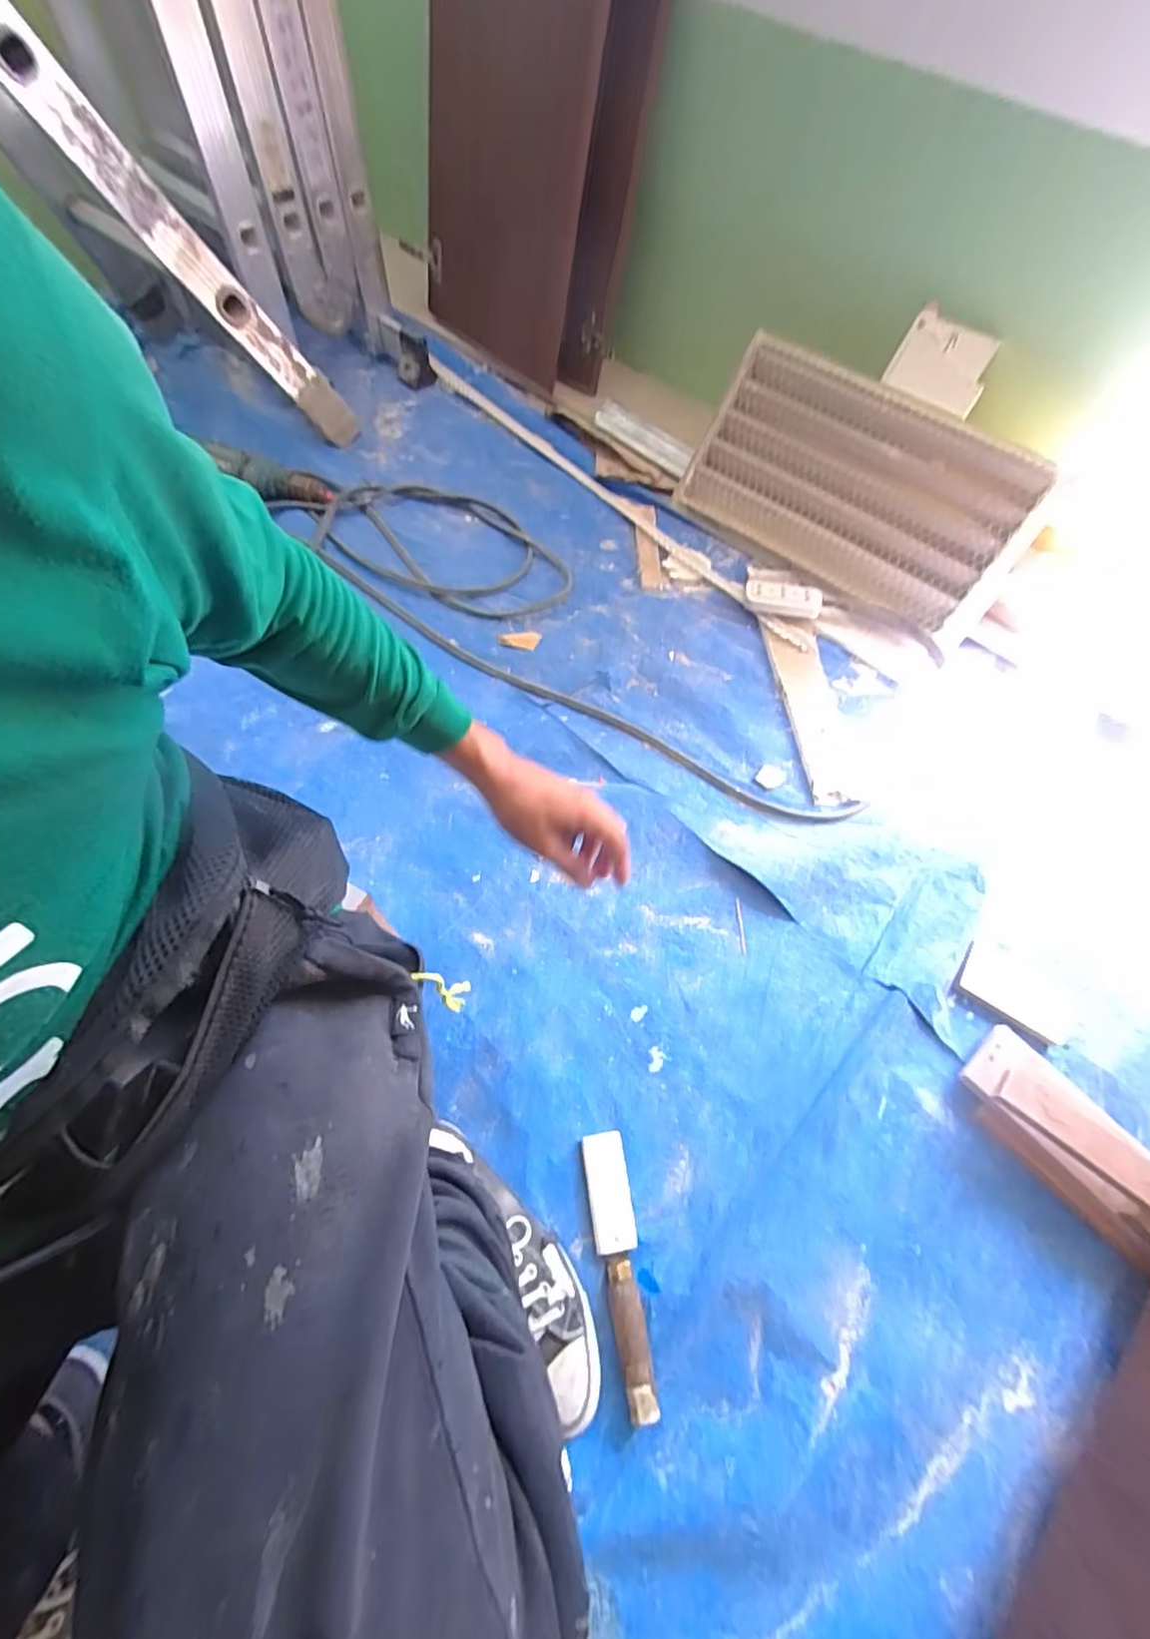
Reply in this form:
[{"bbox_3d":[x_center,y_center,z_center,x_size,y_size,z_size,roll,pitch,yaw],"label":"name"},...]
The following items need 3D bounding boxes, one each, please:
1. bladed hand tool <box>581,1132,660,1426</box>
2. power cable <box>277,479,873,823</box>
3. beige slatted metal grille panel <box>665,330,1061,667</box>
[{"bbox_3d":[0.044,0.437,0.591,0.046,0.035,0.216,-7,66,-6],"label":"bladed hand tool"},{"bbox_3d":[-0.013,-0.302,0.962,1.018,0.031,0.302,37,69,13],"label":"power cable"},{"bbox_3d":[0.432,-0.508,0.949,0.512,0.276,0.058,37,31,14],"label":"beige slatted metal grille panel"}]

